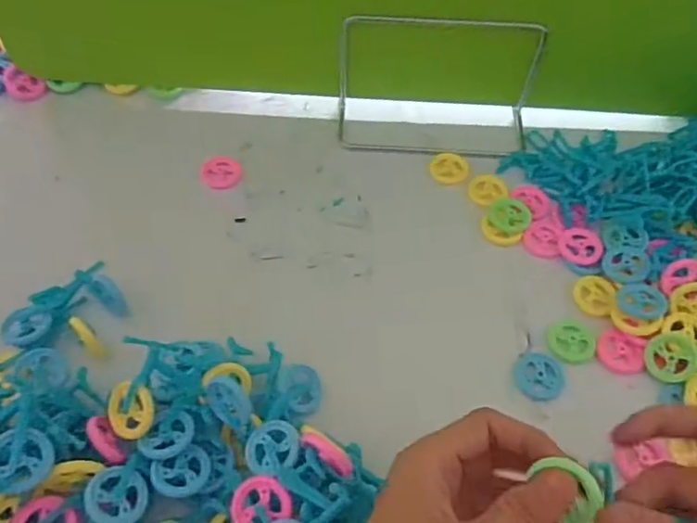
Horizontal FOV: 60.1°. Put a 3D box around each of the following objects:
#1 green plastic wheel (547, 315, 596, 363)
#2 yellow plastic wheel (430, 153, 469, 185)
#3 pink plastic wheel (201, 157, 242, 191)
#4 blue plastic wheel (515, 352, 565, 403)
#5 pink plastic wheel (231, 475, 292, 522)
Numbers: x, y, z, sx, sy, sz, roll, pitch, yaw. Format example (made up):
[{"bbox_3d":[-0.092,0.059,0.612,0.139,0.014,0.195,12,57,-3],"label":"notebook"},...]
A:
[{"bbox_3d":[0.143,0.049,0.385,0.029,0.004,0.034,-8,57,-6],"label":"green plastic wheel"},{"bbox_3d":[0.078,-0.073,0.465,0.029,0.004,0.029,0,57,0],"label":"yellow plastic wheel"},{"bbox_3d":[-0.096,-0.069,0.457,0.028,0.004,0.031,1,57,0],"label":"pink plastic wheel"},{"bbox_3d":[0.118,0.071,0.373,0.029,0.006,0.031,0,57,0],"label":"blue plastic wheel"},{"bbox_3d":[-0.044,0.119,0.297,0.029,0.008,0.026,-22,60,-14],"label":"pink plastic wheel"}]

